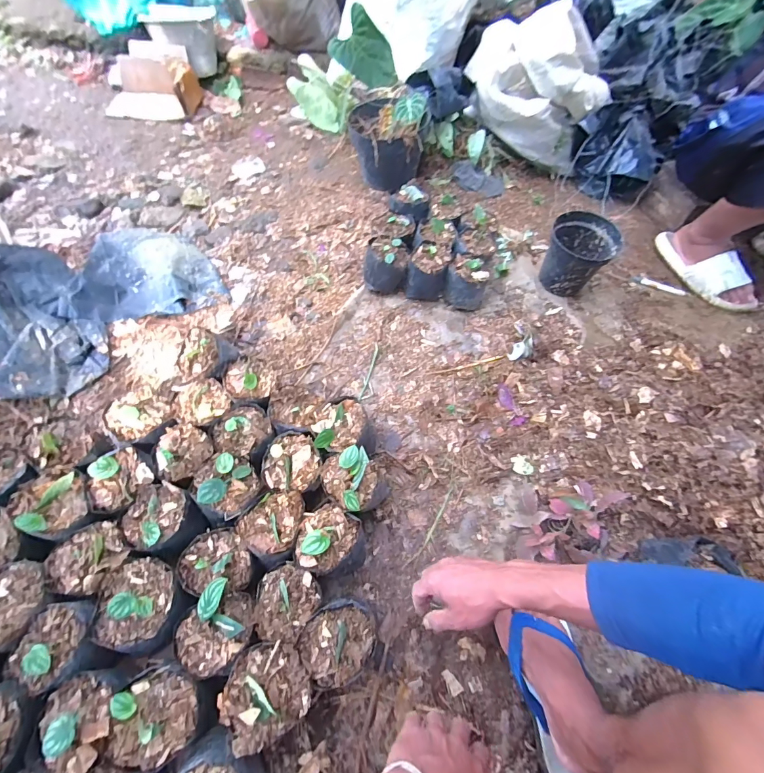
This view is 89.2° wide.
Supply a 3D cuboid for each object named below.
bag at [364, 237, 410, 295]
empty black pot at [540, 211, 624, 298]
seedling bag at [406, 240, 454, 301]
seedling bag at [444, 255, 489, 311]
[{"bbox_3d":[0.009,-0.279,0.908,0.099,0.105,0.085,6,60,1],"label":"bag"},{"bbox_3d":[0.455,-0.306,0.928,0.140,0.137,0.154,1,60,-2],"label":"empty black pot"},{"bbox_3d":[0.109,-0.261,0.896,0.086,0.108,0.100,22,61,10],"label":"seedling bag"},{"bbox_3d":[0.192,-0.238,0.883,0.093,0.102,0.085,11,60,4],"label":"seedling bag"}]

